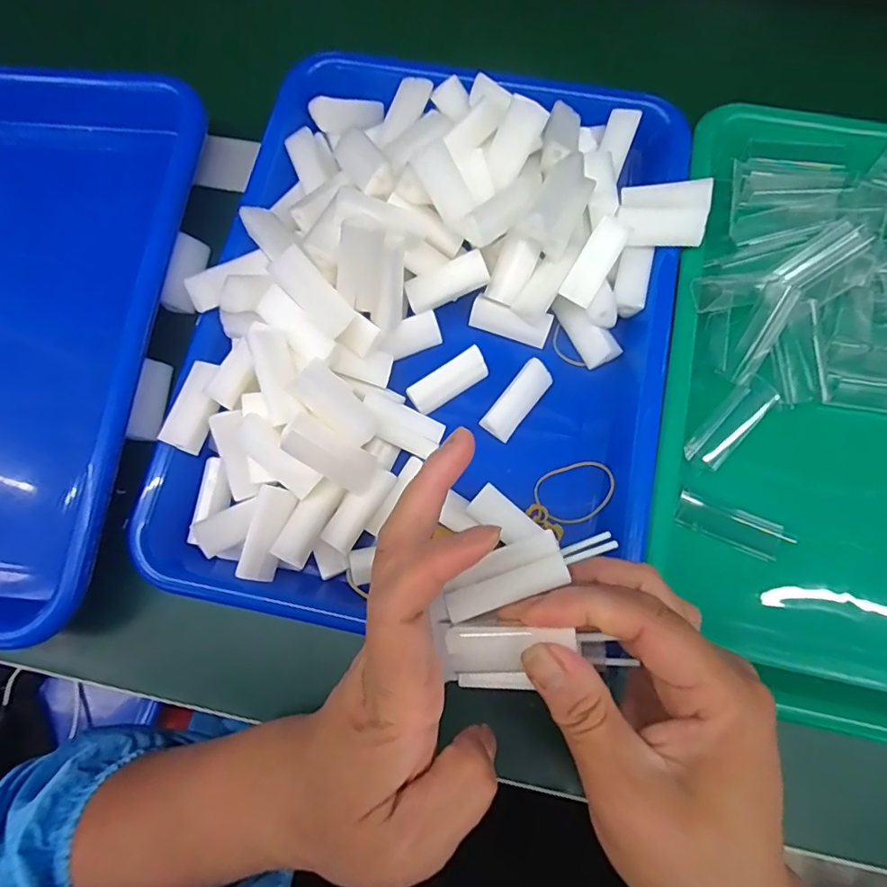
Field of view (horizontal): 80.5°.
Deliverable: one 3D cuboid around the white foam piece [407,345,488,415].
[{"bbox_3d":[0.003,-0.035,0.291,0.046,0.015,0.014,-33,78,-6],"label":"white foam piece"}]

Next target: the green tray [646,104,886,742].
[{"bbox_3d":[0.241,-0.024,0.279,0.242,0.041,0.333,11,77,5],"label":"green tray"}]

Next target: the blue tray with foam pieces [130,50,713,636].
[{"bbox_3d":[-0.005,-0.066,0.278,0.248,0.058,0.327,13,77,5],"label":"blue tray with foam pieces"}]

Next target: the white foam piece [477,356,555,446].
[{"bbox_3d":[0.041,-0.024,0.289,0.017,0.013,0.048,36,80,10],"label":"white foam piece"}]

